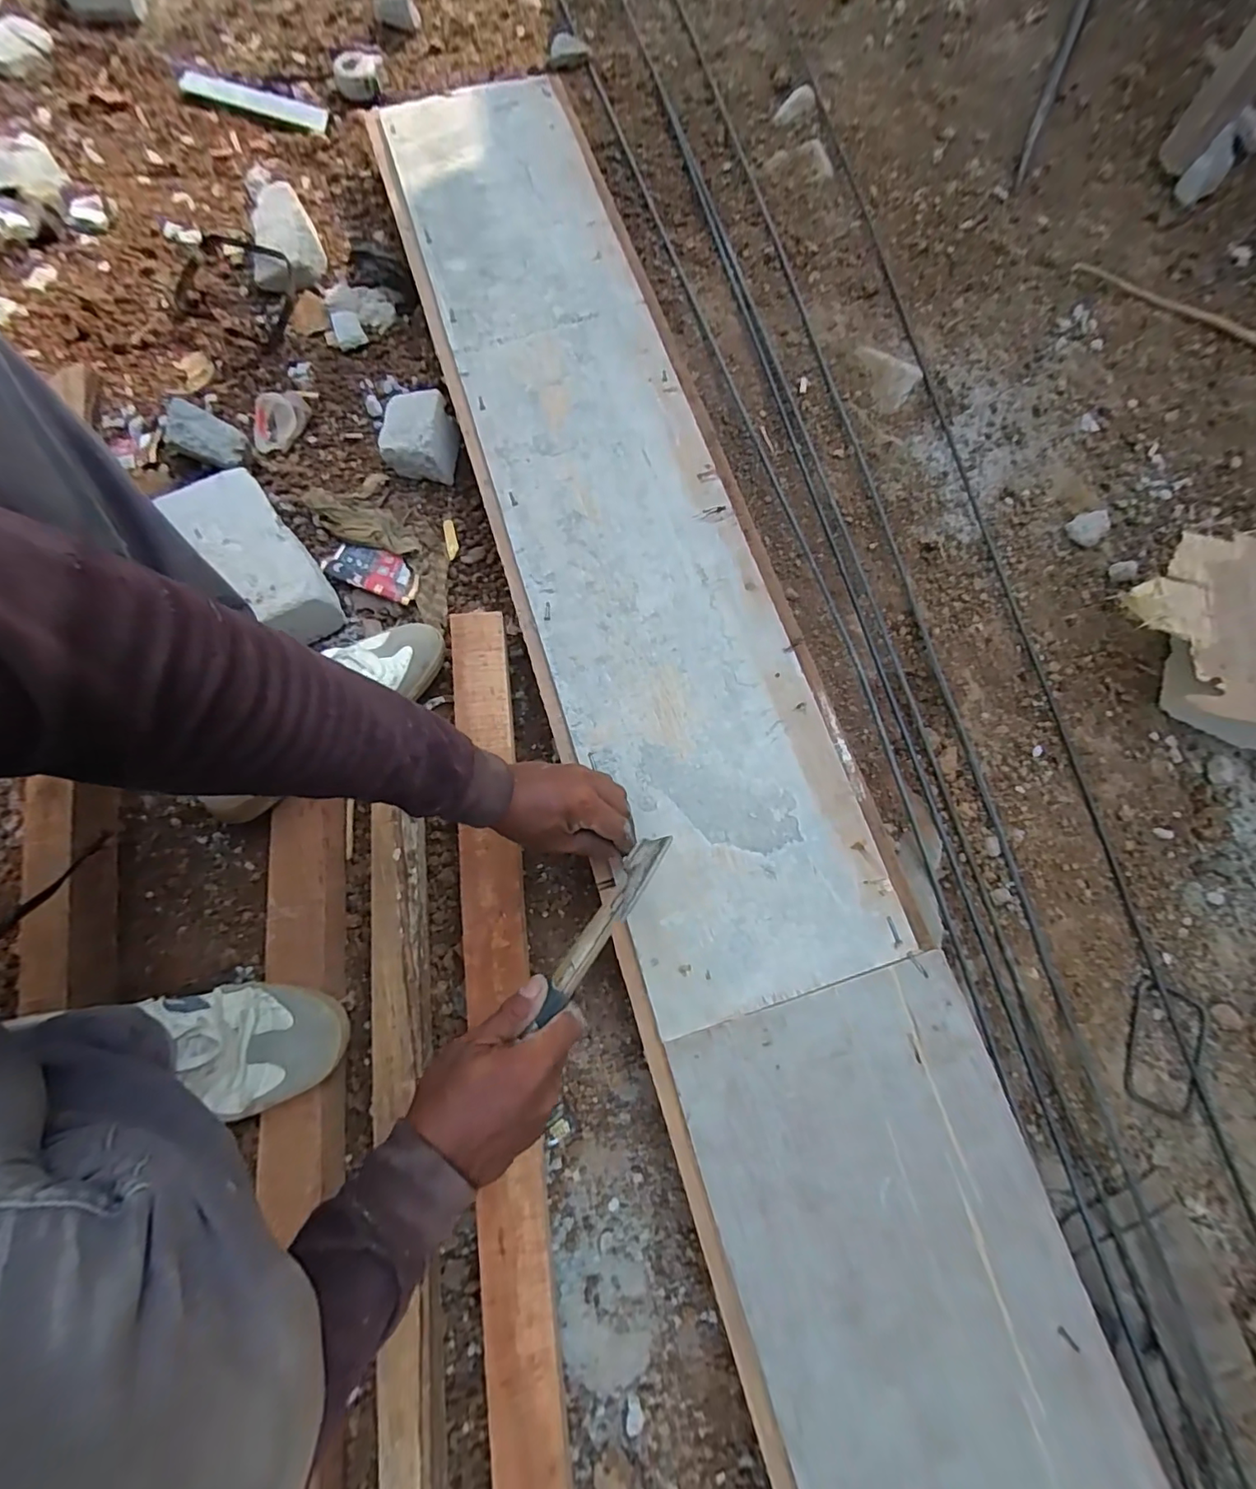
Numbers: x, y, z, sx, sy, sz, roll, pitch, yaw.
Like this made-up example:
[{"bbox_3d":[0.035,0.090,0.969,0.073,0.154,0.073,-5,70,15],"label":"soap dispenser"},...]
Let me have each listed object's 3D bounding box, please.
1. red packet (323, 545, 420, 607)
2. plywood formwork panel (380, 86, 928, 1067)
[{"bbox_3d":[-0.316,-0.216,0.665,0.119,0.021,0.059,18,79,3],"label":"red packet"},{"bbox_3d":[-0.033,-0.319,0.617,0.258,0.018,1.196,-18,77,-4],"label":"plywood formwork panel"}]

